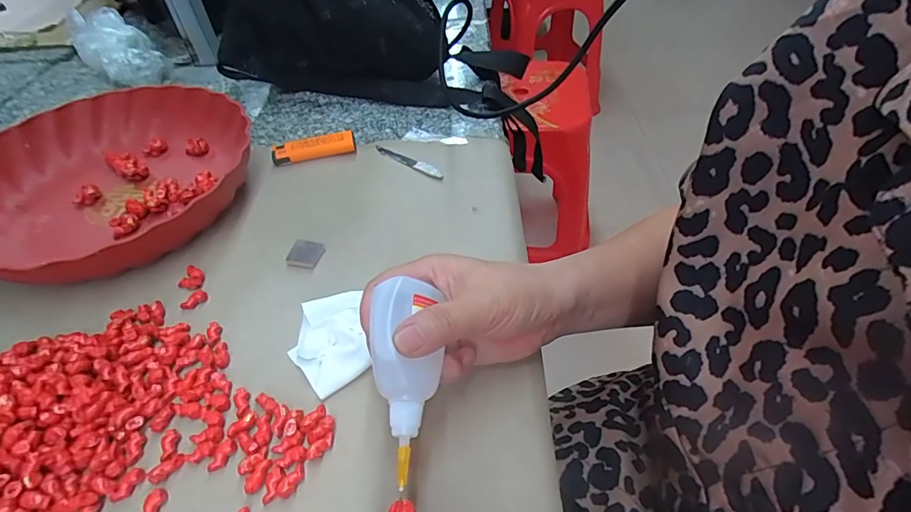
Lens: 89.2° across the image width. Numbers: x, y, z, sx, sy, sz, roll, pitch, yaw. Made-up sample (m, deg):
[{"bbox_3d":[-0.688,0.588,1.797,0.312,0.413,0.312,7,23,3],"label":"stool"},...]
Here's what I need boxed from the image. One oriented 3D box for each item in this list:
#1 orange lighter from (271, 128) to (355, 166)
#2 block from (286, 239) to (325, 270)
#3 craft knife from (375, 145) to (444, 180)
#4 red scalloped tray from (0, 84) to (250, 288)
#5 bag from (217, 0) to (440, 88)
[{"bbox_3d":[-0.138,-0.105,0.451,0.078,0.018,0.020,-13,48,-8],"label":"orange lighter"},{"bbox_3d":[-0.120,-0.001,0.369,0.025,0.008,0.025,8,49,11],"label":"block"},{"bbox_3d":[-0.044,-0.089,0.437,0.081,0.005,0.011,26,54,25],"label":"craft knife"},{"bbox_3d":[-0.304,-0.066,0.405,0.238,0.045,0.241,-2,47,2],"label":"red scalloped tray"},{"bbox_3d":[-0.139,-0.244,0.513,0.237,0.109,0.099,-8,47,-3],"label":"bag"}]

